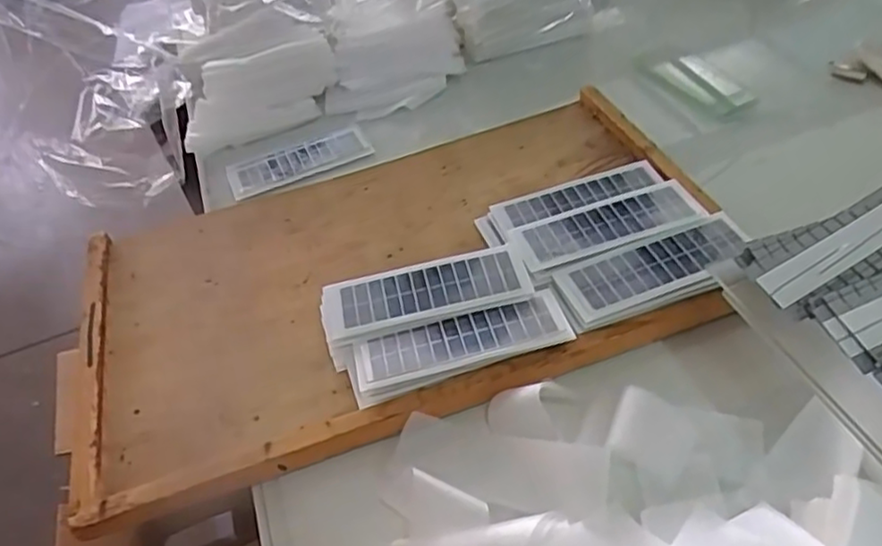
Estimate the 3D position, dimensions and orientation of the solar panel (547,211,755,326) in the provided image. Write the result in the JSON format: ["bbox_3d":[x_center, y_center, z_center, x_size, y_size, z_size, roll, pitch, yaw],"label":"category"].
[{"bbox_3d":[0.157,-0.006,0.486,0.146,0.010,0.050,-21,45,-9],"label":"solar panel"}]

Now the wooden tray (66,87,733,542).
[{"bbox_3d":[-0.038,-0.011,0.551,0.501,0.029,0.314,-17,45,-10],"label":"wooden tray"}]

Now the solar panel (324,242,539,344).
[{"bbox_3d":[-0.011,0.012,0.489,0.145,0.008,0.053,-13,45,-4],"label":"solar panel"}]

